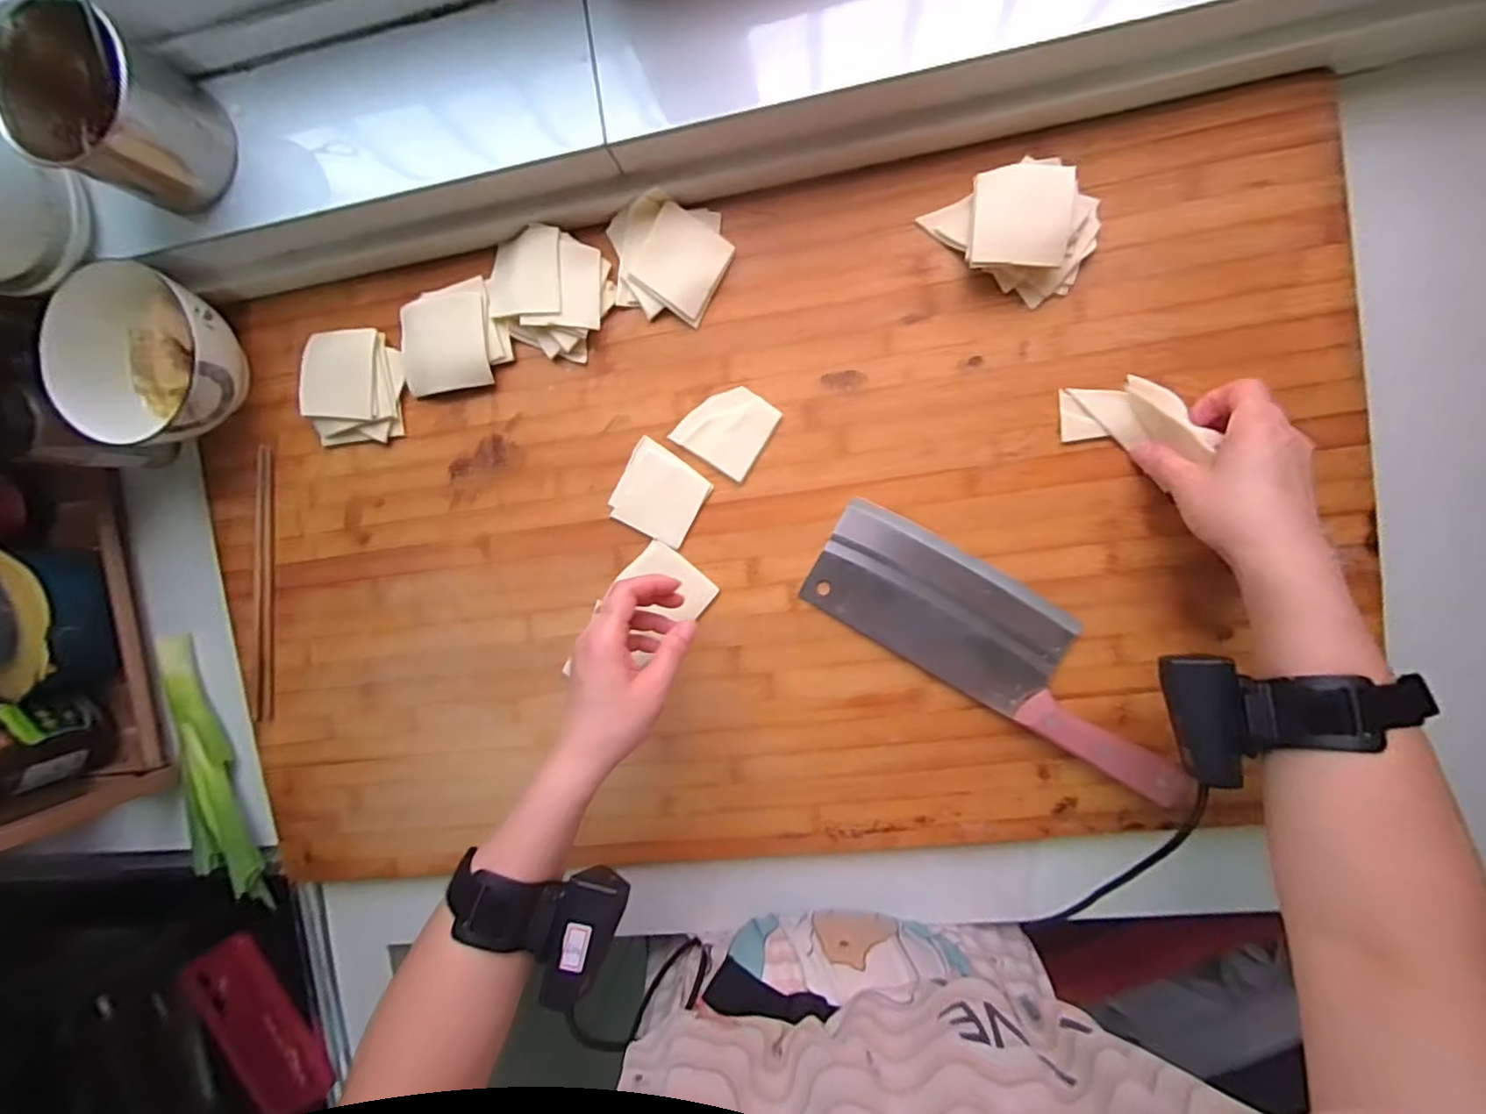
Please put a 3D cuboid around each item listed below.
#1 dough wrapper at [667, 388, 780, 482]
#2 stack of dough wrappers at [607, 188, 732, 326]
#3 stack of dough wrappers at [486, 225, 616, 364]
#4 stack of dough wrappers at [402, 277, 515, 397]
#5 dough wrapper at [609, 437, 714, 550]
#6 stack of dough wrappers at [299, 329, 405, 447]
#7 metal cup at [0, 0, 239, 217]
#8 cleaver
[{"bbox_3d":[-0.012,-0.095,0.457,0.061,0.004,0.059,34,98,4],"label":"dough wrapper"},{"bbox_3d":[-0.054,-0.214,0.449,0.084,0.016,0.080,13,96,6],"label":"stack of dough wrappers"},{"bbox_3d":[-0.144,-0.196,0.458,0.090,0.020,0.080,26,97,5],"label":"stack of dough wrappers"},{"bbox_3d":[-0.220,-0.163,0.472,0.083,0.020,0.069,-15,92,8],"label":"stack of dough wrappers"},{"bbox_3d":[-0.063,-0.045,0.467,0.064,0.004,0.062,31,97,4],"label":"dough wrapper"},{"bbox_3d":[-0.303,-0.131,0.485,0.075,0.020,0.082,1,94,8],"label":"stack of dough wrappers"},{"bbox_3d":[-0.405,-0.286,0.407,0.088,0.091,0.088,1,94,8],"label":"metal cup"},{"bbox_3d":[0.185,0.066,0.440,0.288,0.017,0.085,31,97,4],"label":"cleaver"}]

